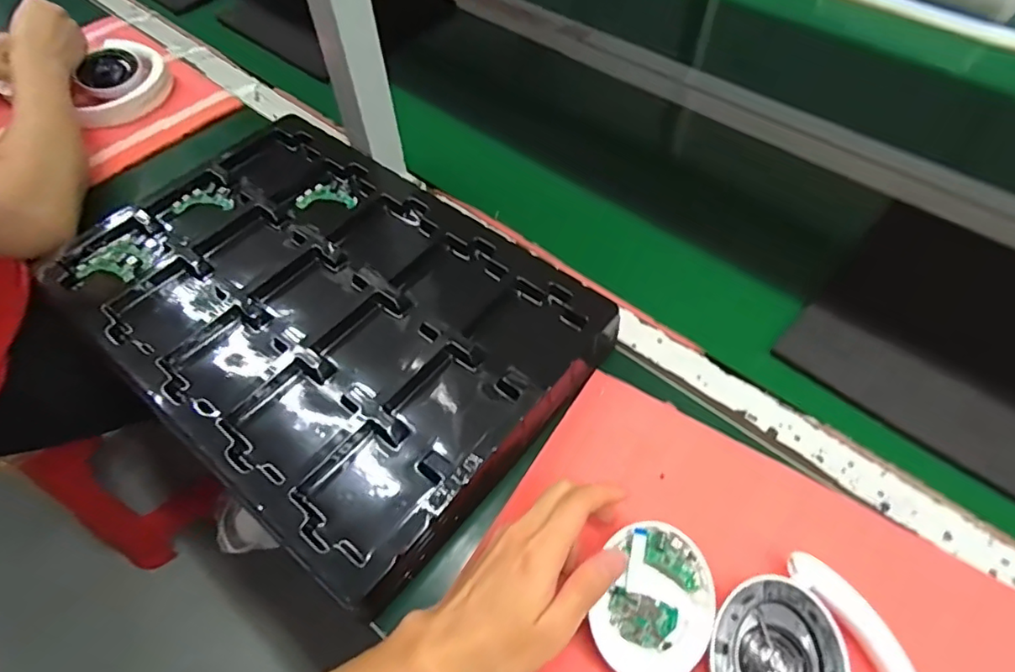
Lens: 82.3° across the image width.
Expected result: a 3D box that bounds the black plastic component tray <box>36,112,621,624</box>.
[{"bbox_3d":[-0.172,-0.031,0.532,0.469,0.047,0.313,33,62,22],"label":"black plastic component tray"}]

